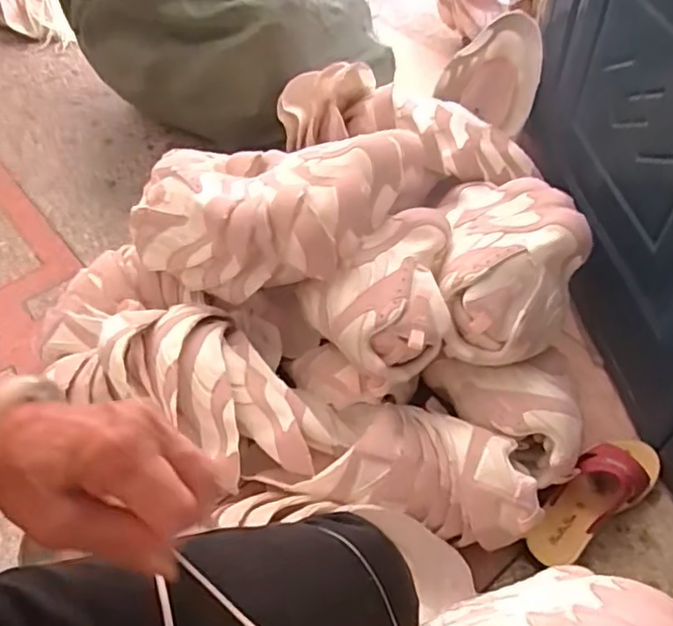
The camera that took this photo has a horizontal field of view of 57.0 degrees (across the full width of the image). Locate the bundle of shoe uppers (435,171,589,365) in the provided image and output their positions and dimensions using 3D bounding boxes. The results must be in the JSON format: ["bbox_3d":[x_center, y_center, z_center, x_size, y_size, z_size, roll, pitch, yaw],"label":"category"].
[{"bbox_3d":[0.230,-0.079,0.816,0.171,0.103,0.274,6,52,7],"label":"bundle of shoe uppers"}]

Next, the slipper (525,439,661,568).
[{"bbox_3d":[0.323,0.218,0.770,0.223,0.066,0.078,-30,56,-20],"label":"slipper"}]

